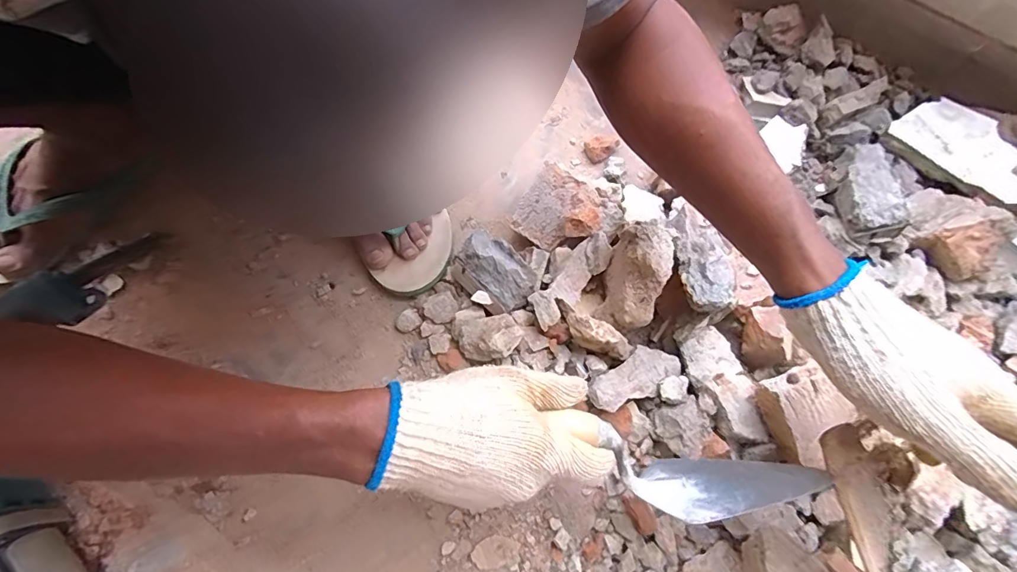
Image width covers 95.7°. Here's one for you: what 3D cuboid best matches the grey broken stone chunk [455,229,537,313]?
[{"bbox_3d":[-0.013,-0.016,0.505,0.048,0.045,0.088,-41,79,-11],"label":"grey broken stone chunk"}]

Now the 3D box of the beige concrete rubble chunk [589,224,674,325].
[{"bbox_3d":[0.129,-0.004,0.476,0.061,0.050,0.117,21,75,4],"label":"beige concrete rubble chunk"}]

